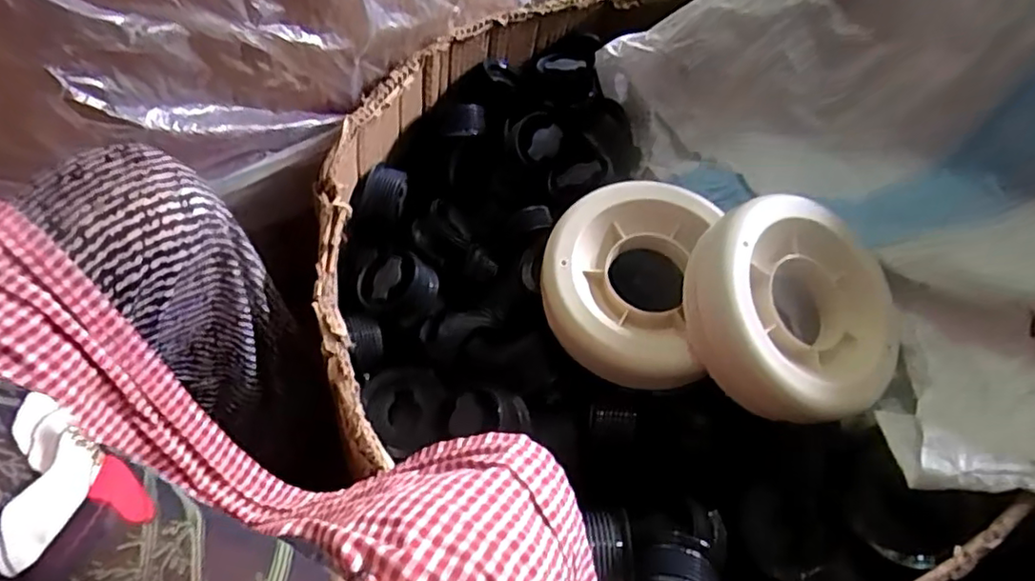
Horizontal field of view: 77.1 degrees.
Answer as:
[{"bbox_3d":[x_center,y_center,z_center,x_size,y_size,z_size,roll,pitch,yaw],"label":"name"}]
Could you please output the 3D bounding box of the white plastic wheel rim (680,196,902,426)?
[{"bbox_3d":[0.194,0.012,0.455,0.154,0.052,0.154,4,79,-20],"label":"white plastic wheel rim"}]

